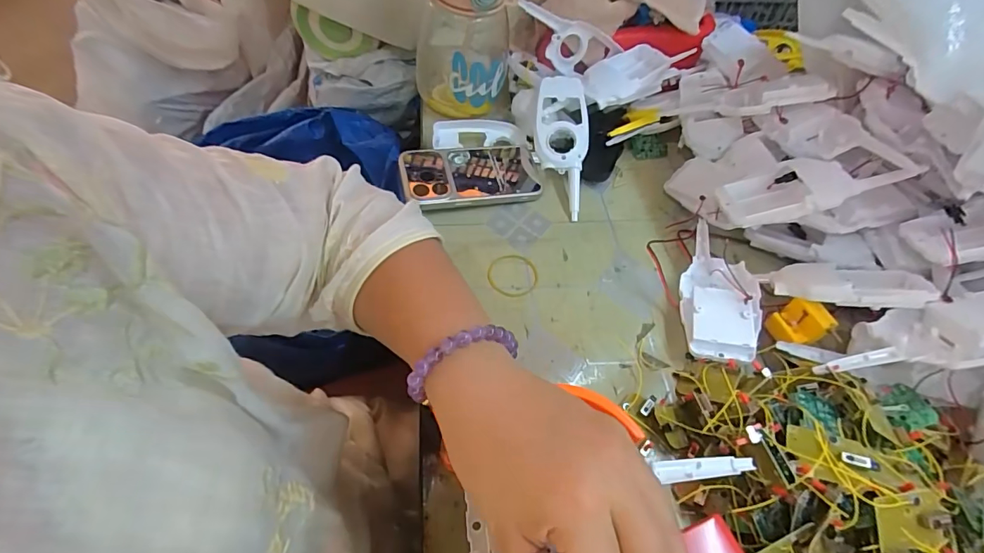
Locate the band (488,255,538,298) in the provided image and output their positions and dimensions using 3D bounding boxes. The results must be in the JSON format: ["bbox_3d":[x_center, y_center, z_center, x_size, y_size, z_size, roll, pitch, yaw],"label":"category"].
[{"bbox_3d":[0.020,-0.001,0.437,0.049,0.004,0.048,2,53,-3],"label":"band"}]

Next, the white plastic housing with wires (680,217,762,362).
[{"bbox_3d":[0.209,0.009,0.418,0.063,0.037,0.160,17,54,8],"label":"white plastic housing with wires"}]

